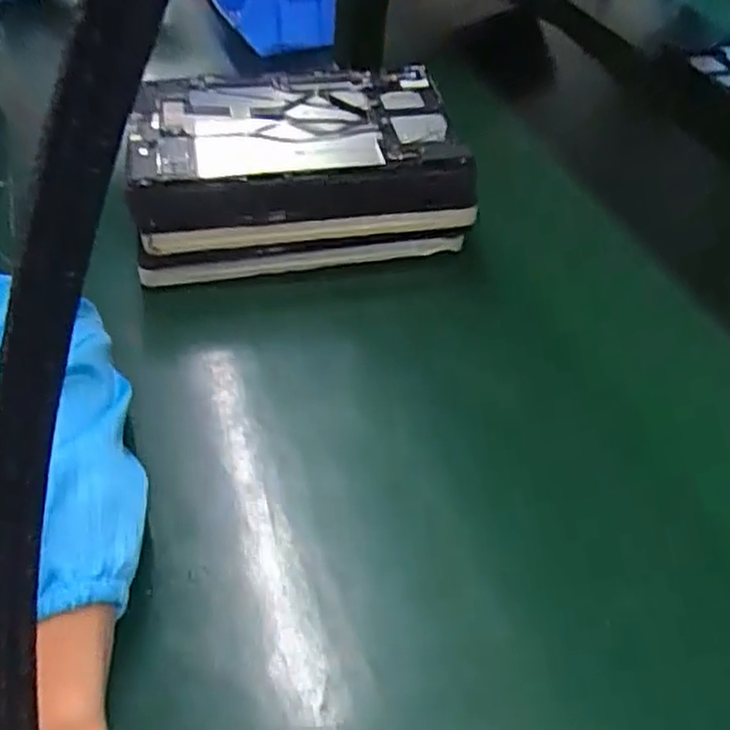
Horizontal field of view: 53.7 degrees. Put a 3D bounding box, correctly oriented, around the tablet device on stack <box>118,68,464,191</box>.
[{"bbox_3d":[-0.054,-0.185,0.556,0.241,0.020,0.137,-8,51,-12],"label":"tablet device on stack"}]

